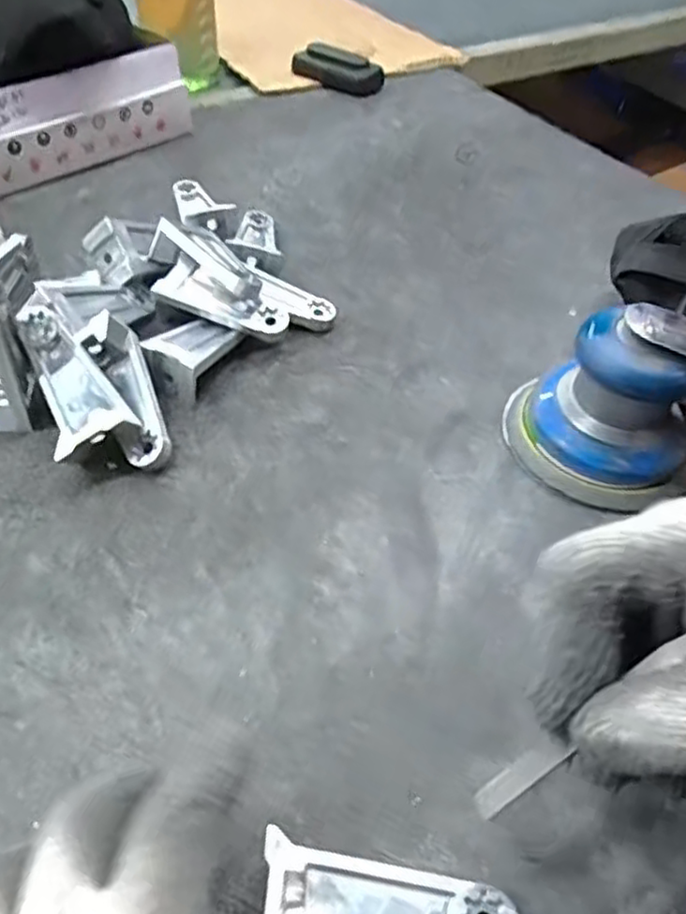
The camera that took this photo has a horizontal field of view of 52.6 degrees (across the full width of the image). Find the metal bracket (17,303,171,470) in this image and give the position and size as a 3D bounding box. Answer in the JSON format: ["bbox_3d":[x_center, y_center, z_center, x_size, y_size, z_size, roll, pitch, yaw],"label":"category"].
[{"bbox_3d":[-0.147,-0.041,0.416,0.064,0.055,0.106,-16,51,-18],"label":"metal bracket"}]

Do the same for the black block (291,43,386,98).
[{"bbox_3d":[-0.009,-0.449,0.802,0.110,0.039,0.033,18,49,12],"label":"black block"}]

